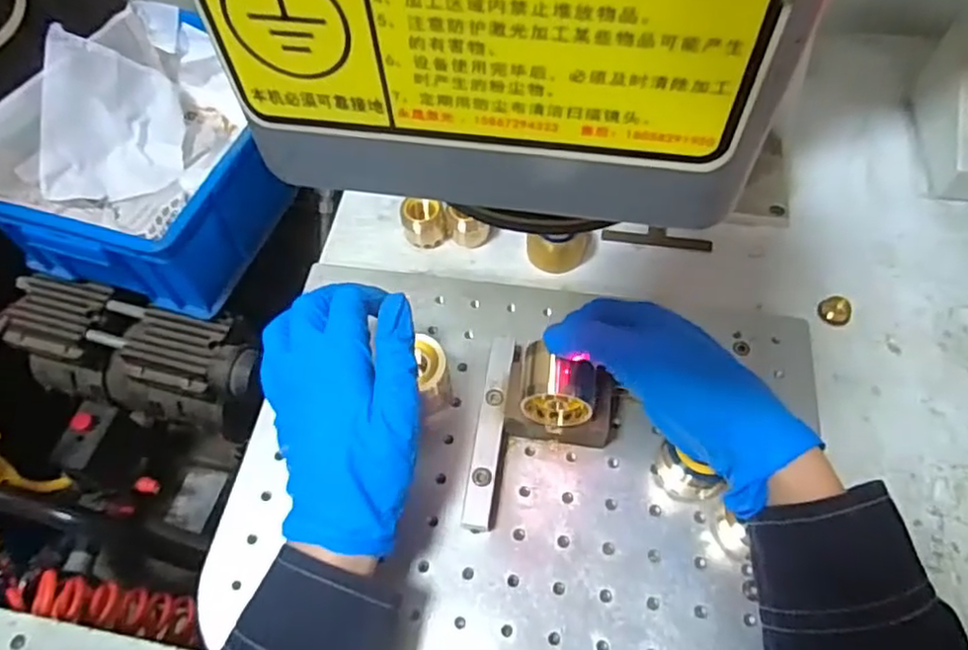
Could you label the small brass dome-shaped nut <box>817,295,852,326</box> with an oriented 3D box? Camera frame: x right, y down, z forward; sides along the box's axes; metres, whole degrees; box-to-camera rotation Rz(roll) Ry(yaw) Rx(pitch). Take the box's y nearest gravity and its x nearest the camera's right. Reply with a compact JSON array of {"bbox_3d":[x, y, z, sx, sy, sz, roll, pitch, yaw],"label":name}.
[{"bbox_3d":[0.236,-0.010,0.440,0.020,0.008,0.019,-1,58,2],"label":"small brass dome-shaped nut"}]

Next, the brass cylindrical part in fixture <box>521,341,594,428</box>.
[{"bbox_3d":[0.041,0.032,0.364,0.038,0.034,0.036,6,61,4],"label":"brass cylindrical part in fixture"}]

